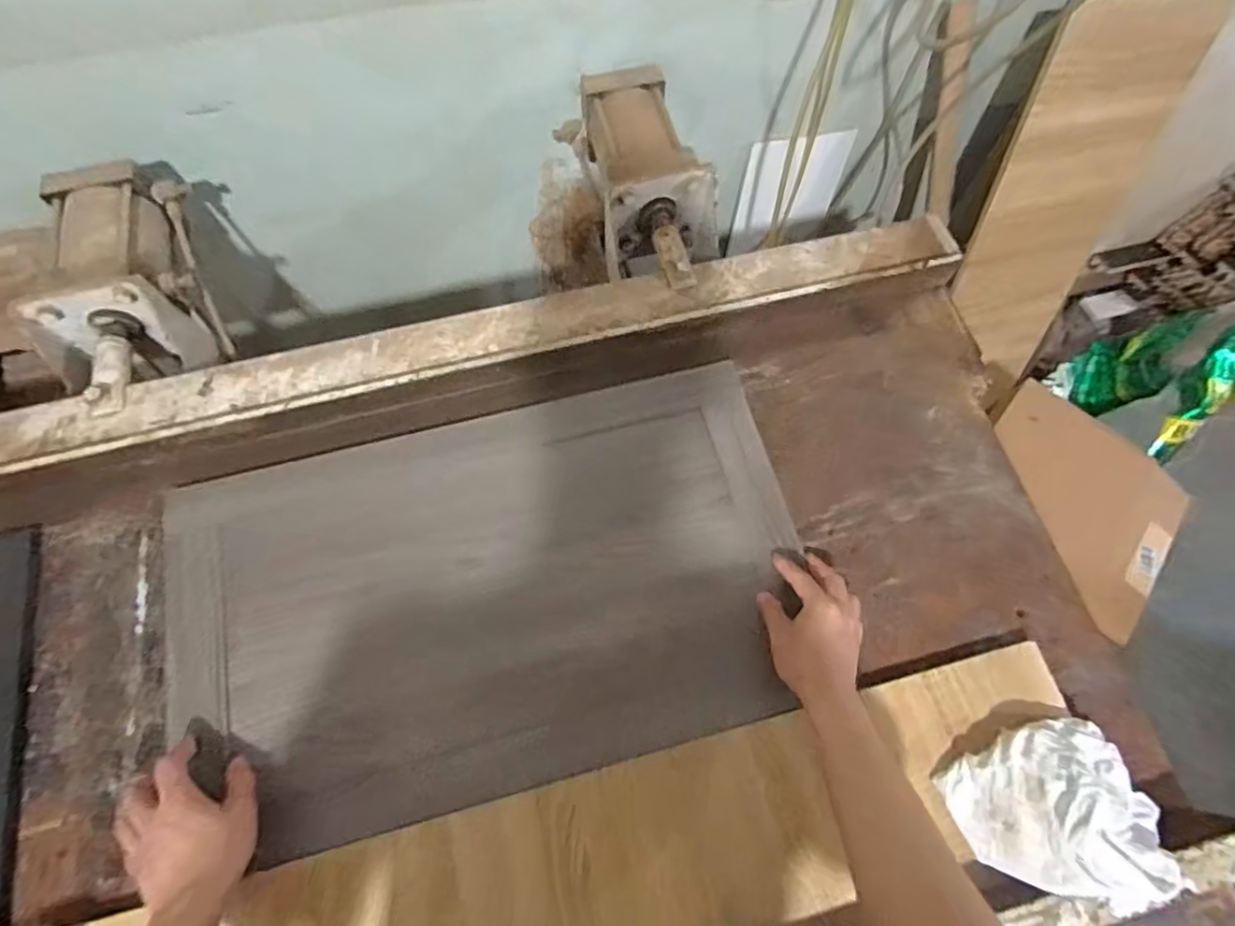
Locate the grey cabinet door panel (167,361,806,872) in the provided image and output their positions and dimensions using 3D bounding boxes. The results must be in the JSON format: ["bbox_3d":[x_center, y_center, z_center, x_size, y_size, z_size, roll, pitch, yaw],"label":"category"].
[{"bbox_3d":[-0.126,0.129,0.618,0.635,0.029,0.380,-13,69,-6],"label":"grey cabinet door panel"}]

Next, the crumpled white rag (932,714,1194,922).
[{"bbox_3d":[0.388,0.301,0.531,0.177,0.088,0.138,10,70,3],"label":"crumpled white rag"}]

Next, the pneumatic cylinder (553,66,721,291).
[{"bbox_3d":[0.033,-0.368,0.804,0.149,0.147,0.339,-21,83,-9],"label":"pneumatic cylinder"}]

